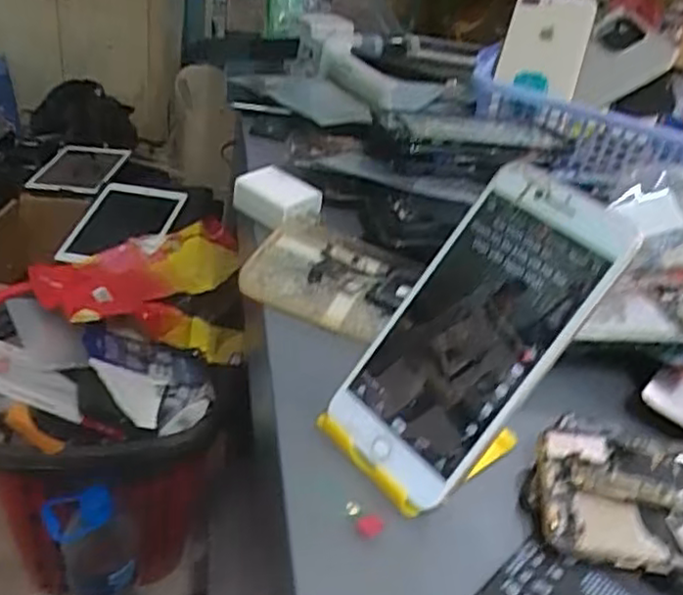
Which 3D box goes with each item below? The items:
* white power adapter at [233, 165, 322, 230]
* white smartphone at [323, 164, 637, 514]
[{"bbox_3d":[-0.046,-0.073,0.496,0.041,0.020,0.058,-24,48,-38],"label":"white power adapter"},{"bbox_3d":[0.059,0.016,0.317,0.073,0.152,0.006,40,9,32],"label":"white smartphone"}]

